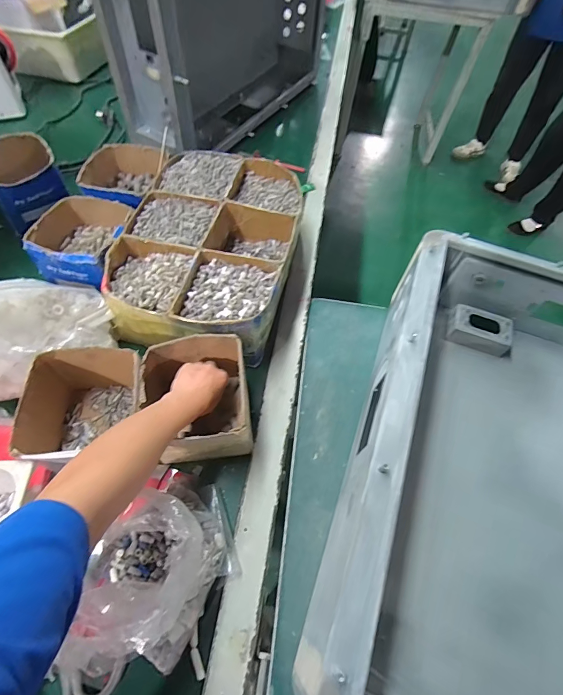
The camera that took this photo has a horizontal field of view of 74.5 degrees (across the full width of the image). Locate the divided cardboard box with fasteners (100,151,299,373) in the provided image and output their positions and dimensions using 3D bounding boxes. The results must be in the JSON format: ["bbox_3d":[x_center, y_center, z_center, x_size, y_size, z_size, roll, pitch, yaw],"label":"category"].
[{"bbox_3d":[-0.122,-0.185,0.670,0.269,0.112,0.410,11,60,2],"label":"divided cardboard box with fasteners"}]

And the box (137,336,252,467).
[{"bbox_3d":[-0.116,0.070,0.520,0.132,0.114,0.153,-6,60,-8],"label":"box"}]

